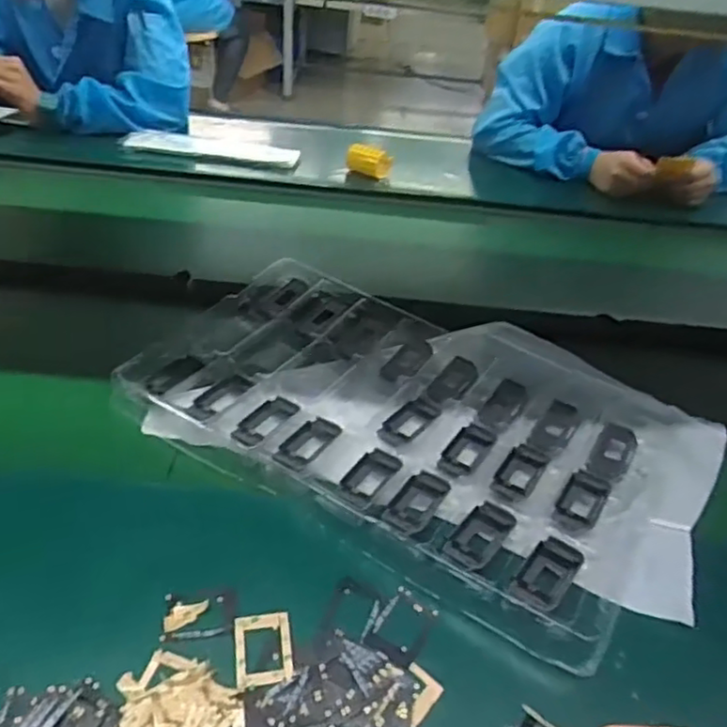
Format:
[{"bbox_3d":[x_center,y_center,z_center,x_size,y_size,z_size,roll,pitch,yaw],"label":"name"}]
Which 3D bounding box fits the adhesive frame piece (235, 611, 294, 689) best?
[{"bbox_3d":[-0.073,0.209,0.488,0.040,0.005,0.055,-4,43,-11],"label":"adhesive frame piece"}]

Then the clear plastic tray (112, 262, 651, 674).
[{"bbox_3d":[0.034,0.033,0.676,0.506,0.035,0.325,26,46,21],"label":"clear plastic tray"}]

